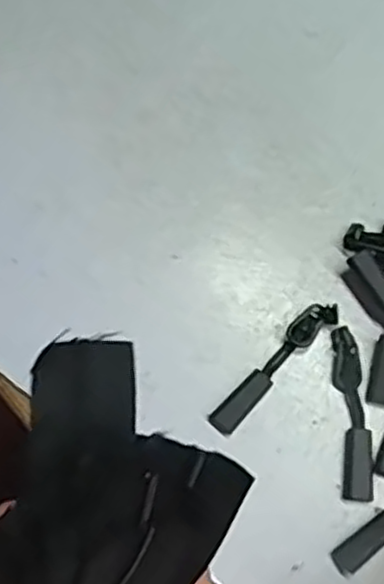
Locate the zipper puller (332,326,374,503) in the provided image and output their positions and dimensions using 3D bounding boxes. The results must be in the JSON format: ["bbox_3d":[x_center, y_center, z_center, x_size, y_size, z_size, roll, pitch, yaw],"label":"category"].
[{"bbox_3d":[0.056,0.041,0.258,0.011,0.004,0.058,-1,72,0],"label":"zipper puller"}]

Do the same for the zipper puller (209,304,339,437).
[{"bbox_3d":[0.029,0.025,0.263,0.011,0.008,0.058,43,77,13],"label":"zipper puller"}]

